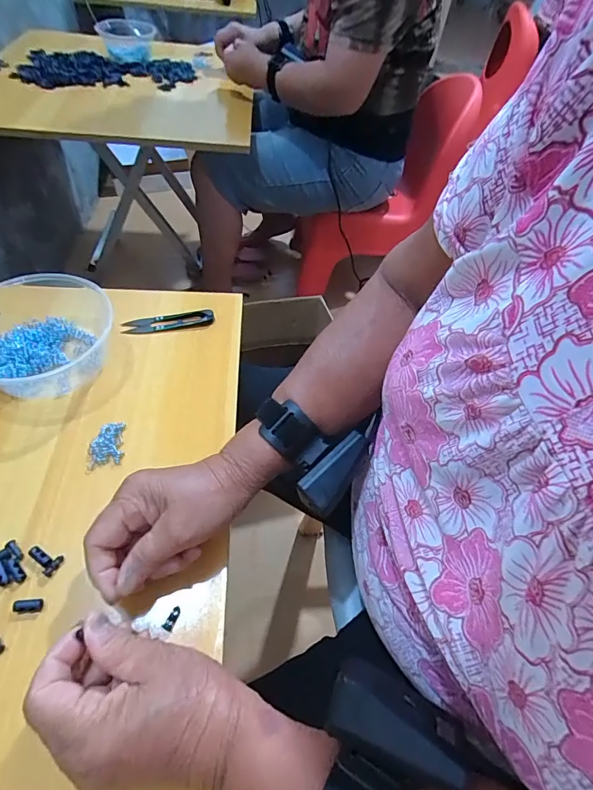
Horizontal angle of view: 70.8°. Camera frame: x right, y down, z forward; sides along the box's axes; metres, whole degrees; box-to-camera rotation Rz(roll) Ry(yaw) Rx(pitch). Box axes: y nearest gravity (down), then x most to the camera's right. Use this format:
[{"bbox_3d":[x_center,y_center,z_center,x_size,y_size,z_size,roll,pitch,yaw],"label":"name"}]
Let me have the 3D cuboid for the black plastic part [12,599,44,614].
[{"bbox_3d":[-0.197,0.154,0.305,0.020,0.007,0.009,-4,53,-7],"label":"black plastic part"}]

